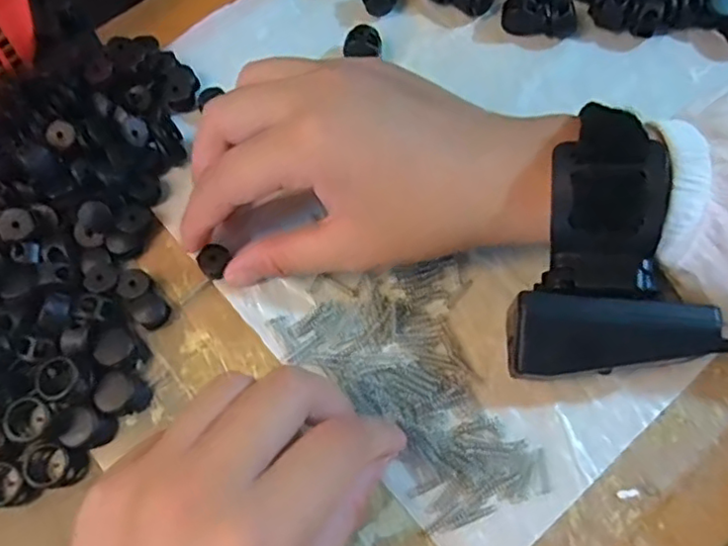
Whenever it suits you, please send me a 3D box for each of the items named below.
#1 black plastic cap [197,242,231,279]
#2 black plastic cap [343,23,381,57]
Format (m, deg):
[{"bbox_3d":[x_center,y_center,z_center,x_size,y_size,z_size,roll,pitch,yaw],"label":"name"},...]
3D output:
[{"bbox_3d":[-0.062,-0.005,0.263,0.012,0.004,0.014,35,77,9],"label":"black plastic cap"},{"bbox_3d":[0.000,-0.106,0.297,0.017,0.013,0.015,17,71,7],"label":"black plastic cap"}]

